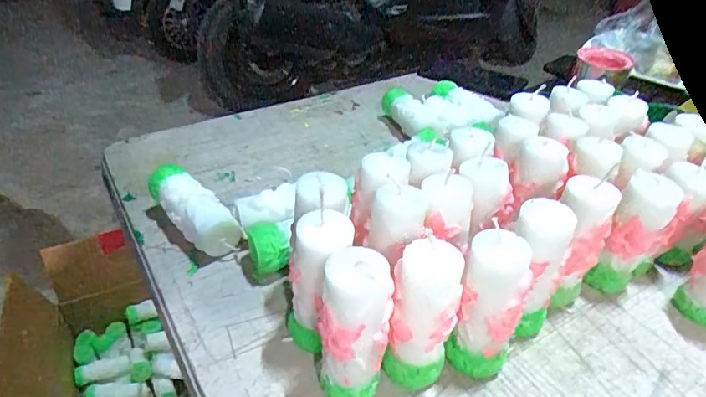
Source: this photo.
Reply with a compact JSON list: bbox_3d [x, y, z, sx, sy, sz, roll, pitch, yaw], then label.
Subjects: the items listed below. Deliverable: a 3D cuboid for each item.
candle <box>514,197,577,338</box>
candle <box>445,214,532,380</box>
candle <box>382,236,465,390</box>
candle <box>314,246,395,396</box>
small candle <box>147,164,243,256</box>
[{"bbox_3d":[0.130,0.053,0.348,0.034,0.110,0.036,-16,41,-25],"label":"candle"},{"bbox_3d":[0.090,0.074,0.318,0.038,0.107,0.038,18,39,18],"label":"candle"},{"bbox_3d":[0.044,0.079,0.307,0.040,0.109,0.033,13,38,13],"label":"candle"},{"bbox_3d":[-0.002,0.084,0.295,0.046,0.109,0.038,15,38,15],"label":"candle"},{"bbox_3d":[-0.149,0.012,0.437,0.113,0.043,0.034,31,45,32],"label":"small candle"}]

